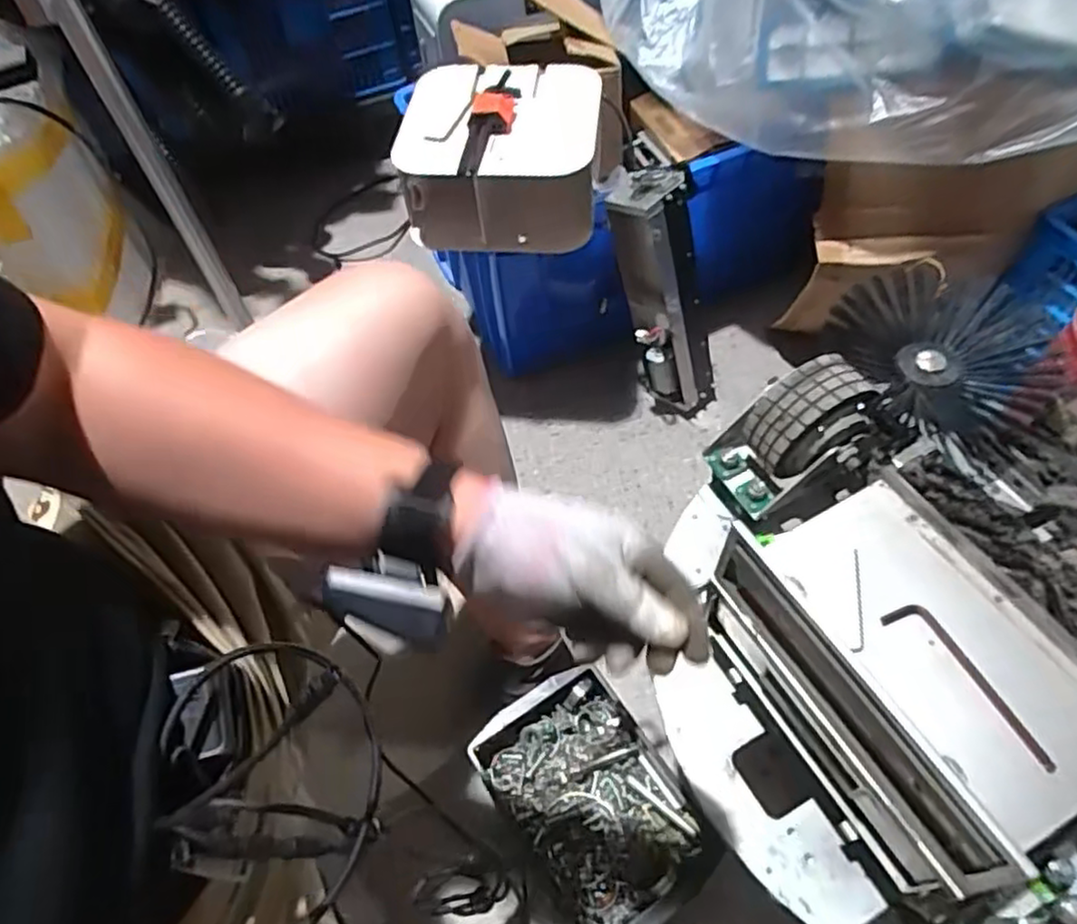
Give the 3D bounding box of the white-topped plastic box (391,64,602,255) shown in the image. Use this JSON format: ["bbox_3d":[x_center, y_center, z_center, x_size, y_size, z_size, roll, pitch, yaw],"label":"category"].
[{"bbox_3d":[-0.045,-0.406,0.920,0.246,0.129,0.235,0,57,4],"label":"white-topped plastic box"}]

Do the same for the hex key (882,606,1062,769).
[{"bbox_3d":[0.330,0.164,0.528,0.032,0.010,0.141,-32,60,-16],"label":"hex key"}]

